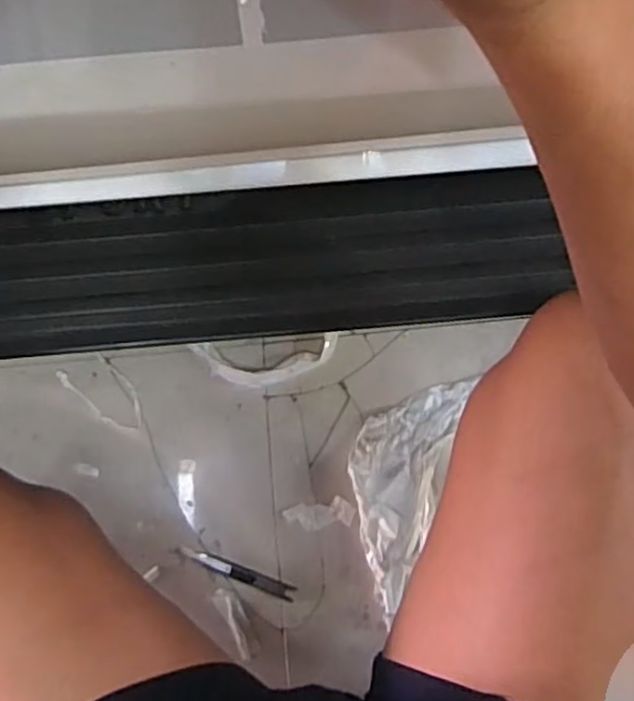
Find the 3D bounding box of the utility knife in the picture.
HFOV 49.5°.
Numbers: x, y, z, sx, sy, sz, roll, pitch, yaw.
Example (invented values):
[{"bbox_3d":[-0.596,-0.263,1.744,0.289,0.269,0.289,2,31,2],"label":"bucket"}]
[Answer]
[{"bbox_3d":[-0.102,0.284,0.878,0.153,0.004,0.019,20,76,6],"label":"utility knife"}]

